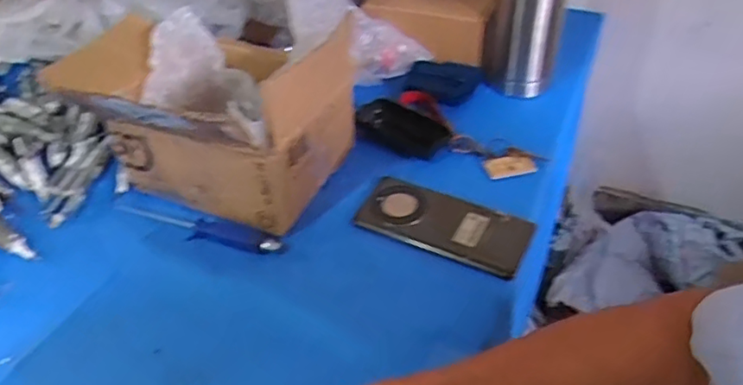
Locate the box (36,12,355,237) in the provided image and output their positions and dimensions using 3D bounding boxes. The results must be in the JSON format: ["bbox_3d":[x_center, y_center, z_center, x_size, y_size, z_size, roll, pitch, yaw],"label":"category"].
[{"bbox_3d":[-0.177,-0.087,0.591,0.268,0.157,0.194,16,46,21],"label":"box"}]

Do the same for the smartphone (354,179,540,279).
[{"bbox_3d":[0.069,0.028,0.565,0.162,0.014,0.073,20,48,24],"label":"smartphone"}]

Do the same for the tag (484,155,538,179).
[{"bbox_3d":[0.149,-0.029,0.624,0.052,0.008,0.023,-8,77,10],"label":"tag"}]

